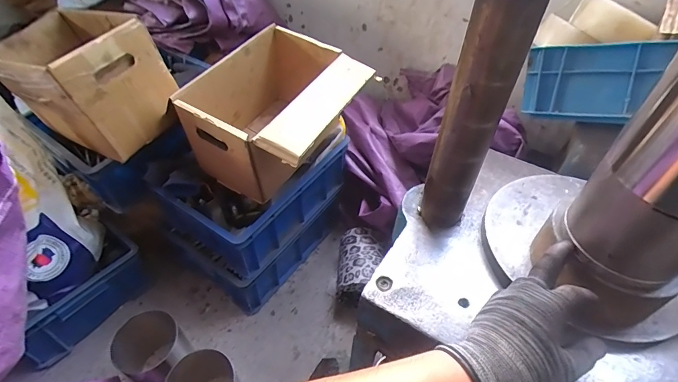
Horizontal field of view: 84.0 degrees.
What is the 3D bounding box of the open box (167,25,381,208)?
[{"bbox_3d":[-0.121,-0.157,0.819,0.285,0.219,0.319,24,50,20],"label":"open box"}]

